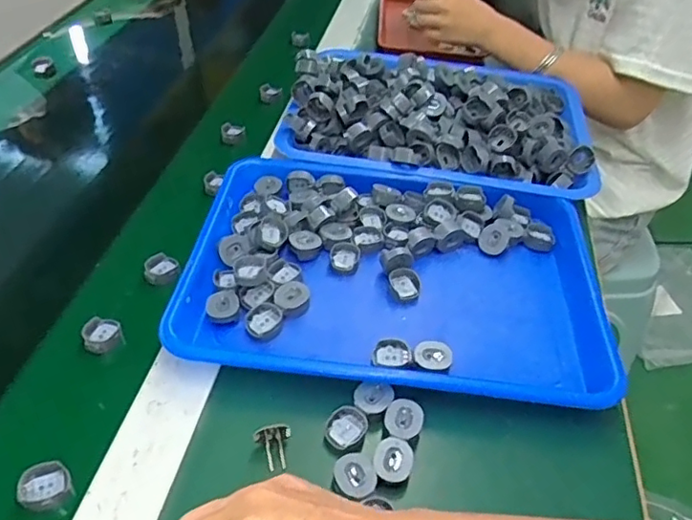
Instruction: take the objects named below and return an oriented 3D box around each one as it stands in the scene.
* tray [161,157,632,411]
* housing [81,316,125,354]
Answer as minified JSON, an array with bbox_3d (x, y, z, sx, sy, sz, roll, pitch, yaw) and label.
[{"bbox_3d":[0.044,0.005,0.512,0.332,0.044,0.246,7,42,3],"label":"tray"},{"bbox_3d":[-0.190,0.058,0.469,0.028,0.014,0.026,-16,45,-21],"label":"housing"}]

